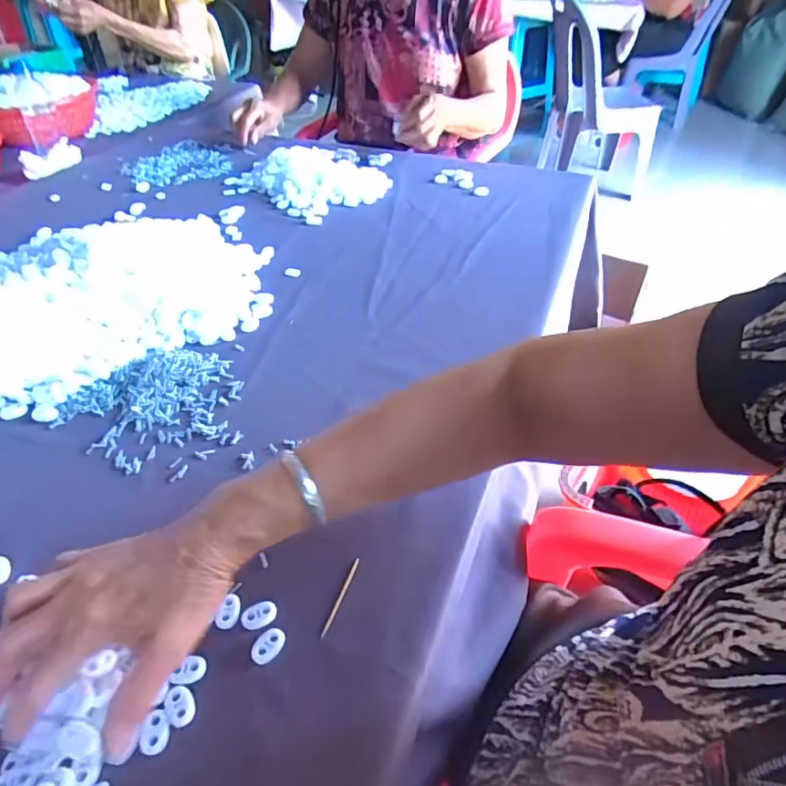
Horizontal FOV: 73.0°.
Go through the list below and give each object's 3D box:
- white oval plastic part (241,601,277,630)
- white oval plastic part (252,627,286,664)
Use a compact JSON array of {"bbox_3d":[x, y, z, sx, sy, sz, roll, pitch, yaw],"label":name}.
[{"bbox_3d":[-0.089,0.147,0.353,0.023,0.004,0.017,-16,44,-17],"label":"white oval plastic part"},{"bbox_3d":[-0.080,0.161,0.339,0.016,0.004,0.023,24,47,25],"label":"white oval plastic part"}]

